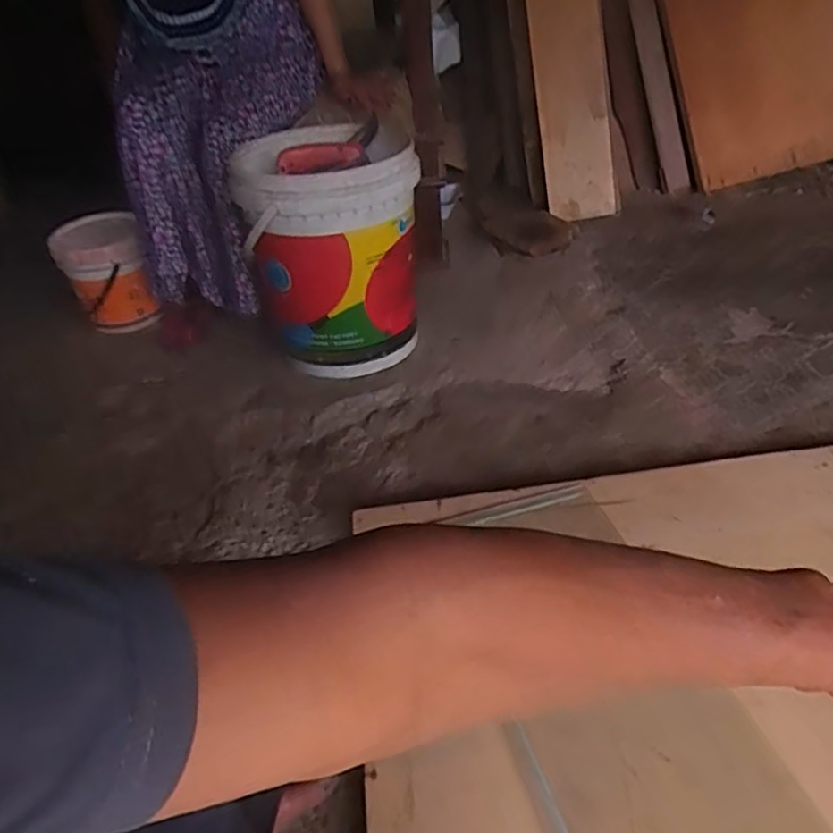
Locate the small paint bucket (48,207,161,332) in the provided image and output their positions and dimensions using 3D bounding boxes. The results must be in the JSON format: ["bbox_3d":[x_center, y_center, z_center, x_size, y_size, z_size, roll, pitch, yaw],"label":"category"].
[{"bbox_3d":[-0.647,-0.294,1.376,0.170,0.207,0.178,-22,38,-20],"label":"small paint bucket"}]

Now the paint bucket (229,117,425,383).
[{"bbox_3d":[-0.144,-0.284,1.191,0.288,0.383,0.306,-12,36,-8],"label":"paint bucket"}]

